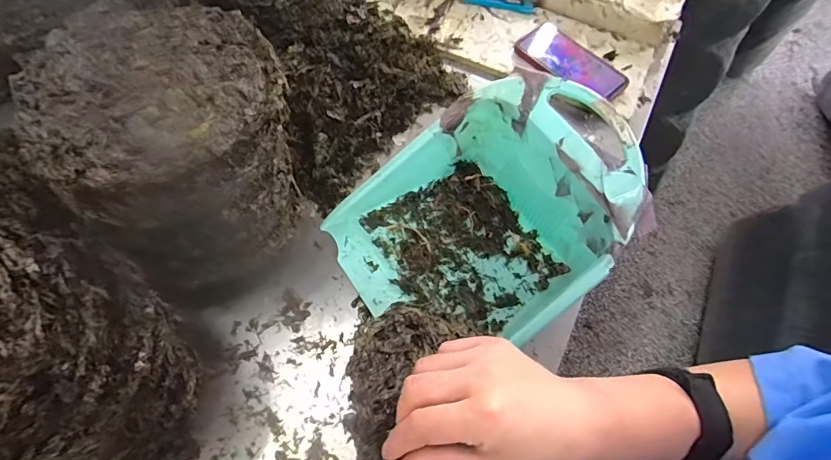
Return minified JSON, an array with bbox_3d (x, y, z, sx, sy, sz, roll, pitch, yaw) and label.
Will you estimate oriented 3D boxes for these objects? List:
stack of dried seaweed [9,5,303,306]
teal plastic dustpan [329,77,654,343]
[{"bbox_3d":[-0.213,-0.082,0.432,0.197,0.190,0.202,-26,68,-12],"label":"stack of dried seaweed"},{"bbox_3d":[0.067,-0.012,0.464,0.278,0.153,0.228,-28,68,-13],"label":"teal plastic dustpan"}]

